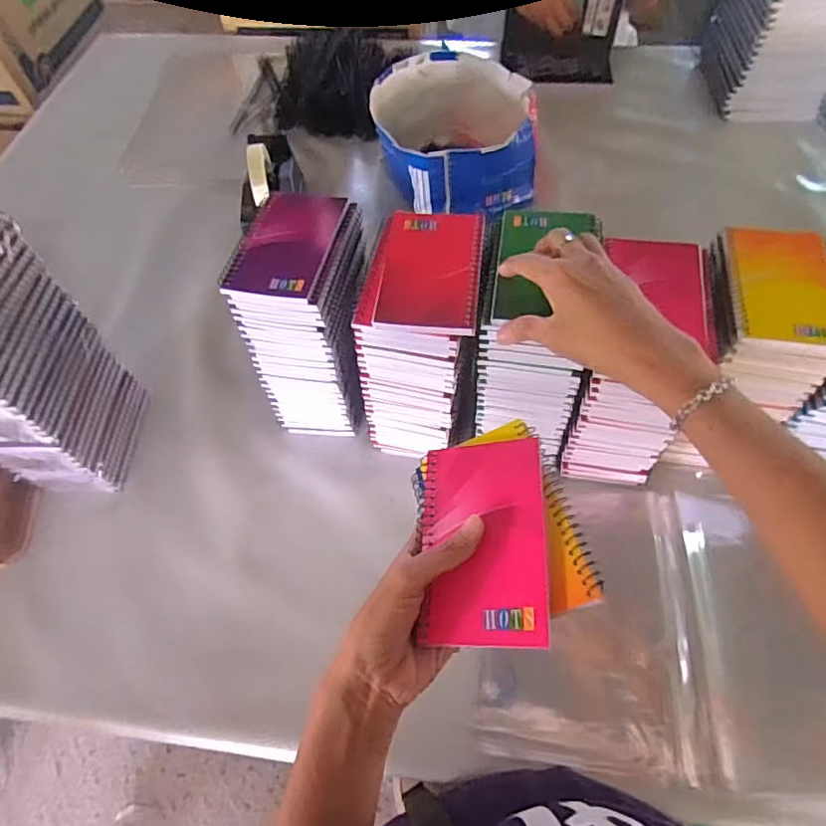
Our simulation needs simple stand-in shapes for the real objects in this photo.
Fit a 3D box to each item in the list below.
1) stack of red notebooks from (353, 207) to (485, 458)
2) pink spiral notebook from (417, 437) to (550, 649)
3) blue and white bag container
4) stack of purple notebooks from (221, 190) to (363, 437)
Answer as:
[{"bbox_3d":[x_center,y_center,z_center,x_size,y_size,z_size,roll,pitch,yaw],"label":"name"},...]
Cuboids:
[{"bbox_3d":[0.009,-0.071,0.568,0.102,0.210,0.140,6,60,7],"label":"stack of red notebooks"},{"bbox_3d":[0.043,0.080,0.360,0.082,0.007,0.129,-9,61,22],"label":"pink spiral notebook"},{"bbox_3d":[0.059,-0.410,0.828,0.220,0.125,0.242,-1,59,2],"label":"blue and white bag container"},{"bbox_3d":[-0.107,-0.094,0.590,0.099,0.232,0.132,5,60,6],"label":"stack of purple notebooks"}]

